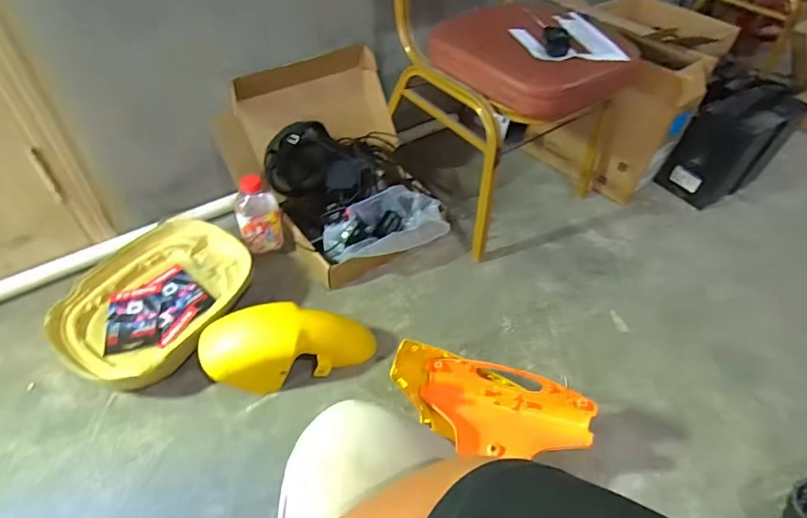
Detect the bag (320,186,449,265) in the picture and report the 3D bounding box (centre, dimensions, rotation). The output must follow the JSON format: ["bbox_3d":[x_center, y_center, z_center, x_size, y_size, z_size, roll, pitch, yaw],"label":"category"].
[{"bbox_3d":[-0.040,-0.089,1.069,0.297,0.090,0.128,-11,51,-16],"label":"bag"}]

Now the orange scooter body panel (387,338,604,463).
[{"bbox_3d":[0.145,0.261,0.789,0.344,0.098,0.159,13,48,5],"label":"orange scooter body panel"}]

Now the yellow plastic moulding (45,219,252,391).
[{"bbox_3d":[-0.514,0.082,0.951,0.297,0.097,0.379,21,51,14],"label":"yellow plastic moulding"}]

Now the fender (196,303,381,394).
[{"bbox_3d":[-0.211,0.161,0.883,0.335,0.138,0.119,1,48,-21],"label":"fender"}]

